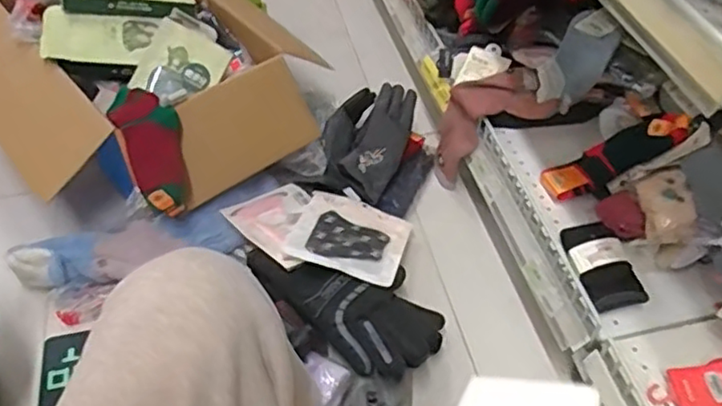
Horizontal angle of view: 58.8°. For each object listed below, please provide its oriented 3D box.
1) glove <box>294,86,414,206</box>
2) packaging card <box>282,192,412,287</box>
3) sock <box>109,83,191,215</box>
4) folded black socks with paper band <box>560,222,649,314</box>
[{"bbox_3d":[0.009,-0.113,1.098,0.132,0.077,0.233,16,51,13],"label":"glove"},{"bbox_3d":[-0.014,0.050,0.977,0.171,0.011,0.182,19,32,5],"label":"packaging card"},{"bbox_3d":[-0.299,-0.084,0.923,0.086,0.075,0.213,-20,79,-17],"label":"sock"},{"bbox_3d":[0.318,0.083,0.845,0.067,0.028,0.130,-28,49,13],"label":"folded black socks with paper band"}]

